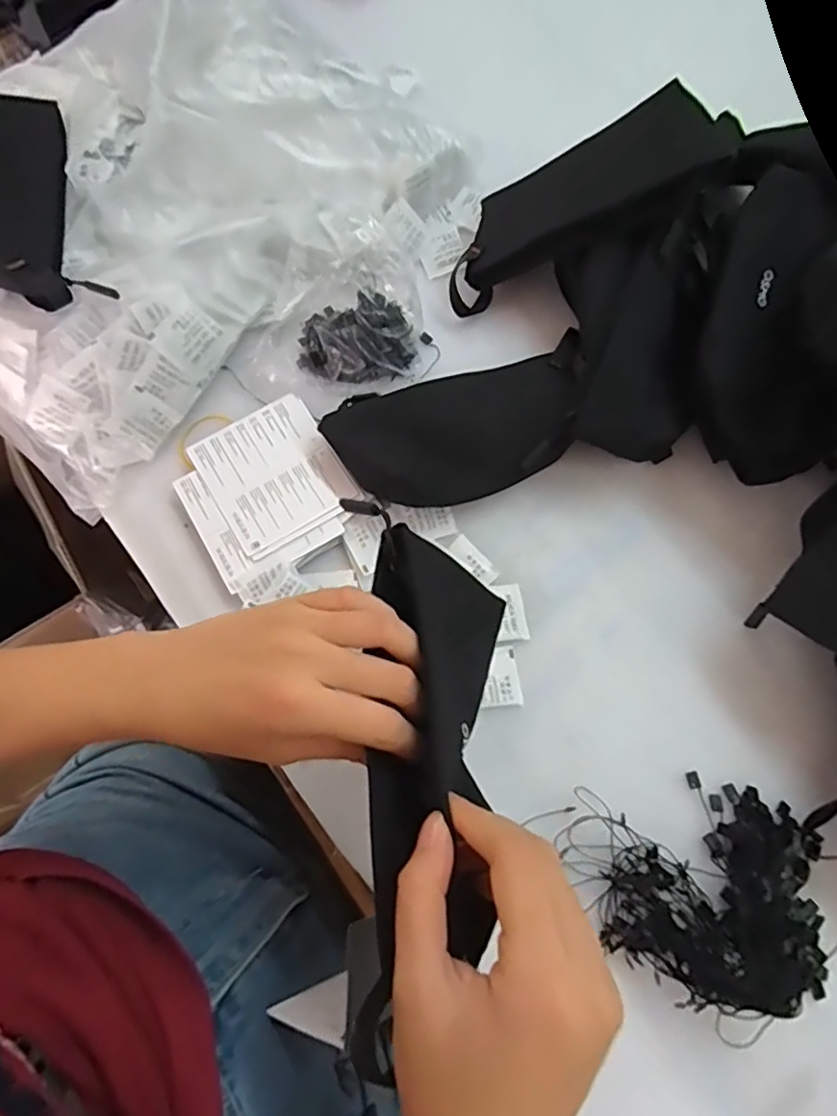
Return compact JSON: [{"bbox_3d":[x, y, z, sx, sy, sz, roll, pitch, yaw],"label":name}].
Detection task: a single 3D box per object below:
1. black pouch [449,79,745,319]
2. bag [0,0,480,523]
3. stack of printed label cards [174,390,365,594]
[{"bbox_3d":[0.116,-0.272,0.467,0.210,0.026,0.094,-19,68,27],"label":"black pouch"},{"bbox_3d":[-0.204,-0.309,0.496,0.399,0.065,0.467,39,73,11],"label":"bag"},{"bbox_3d":[-0.110,-0.051,0.450,0.112,0.010,0.117,-31,75,-13],"label":"stack of printed label cards"}]

